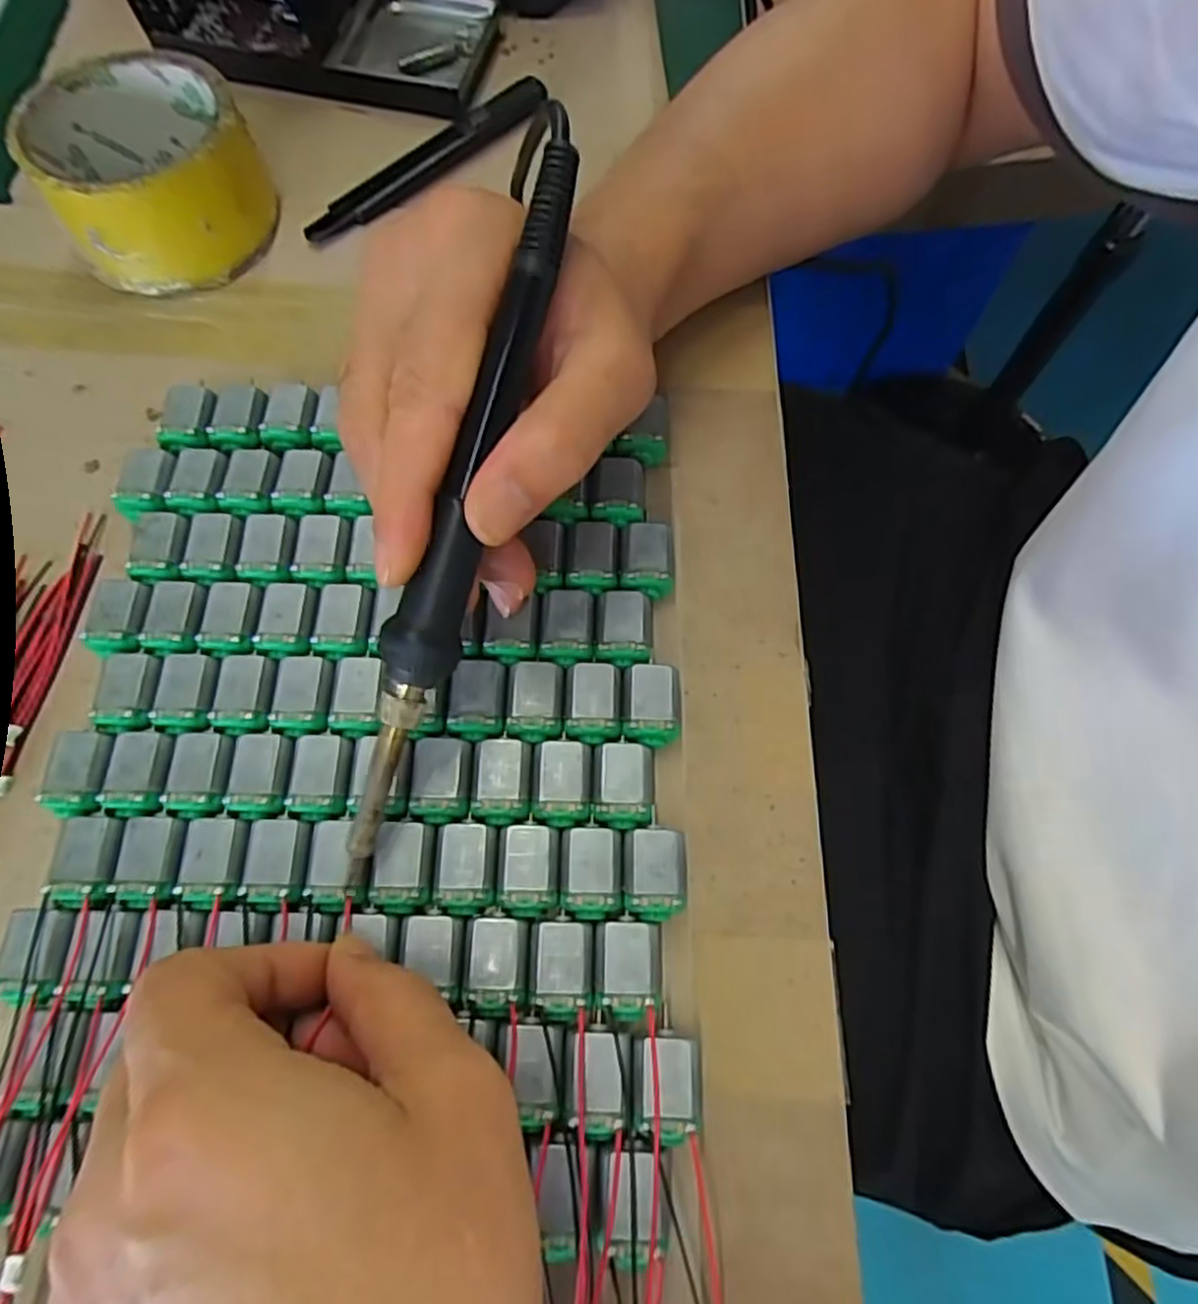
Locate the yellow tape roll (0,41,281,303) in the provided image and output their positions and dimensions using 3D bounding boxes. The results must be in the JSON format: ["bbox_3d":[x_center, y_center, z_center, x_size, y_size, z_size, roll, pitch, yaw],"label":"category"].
[{"bbox_3d":[-0.189,-0.203,0.312,0.084,0.048,0.085,0,70,1],"label":"yellow tape roll"}]

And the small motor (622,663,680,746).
[{"bbox_3d":[0.017,0.019,0.248,0.018,0.015,0.027,1,70,1],"label":"small motor"}]

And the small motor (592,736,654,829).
[{"bbox_3d":[0.008,0.043,0.240,0.019,0.016,0.027,0,70,1],"label":"small motor"}]

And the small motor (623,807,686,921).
[{"bbox_3d":[0.017,0.067,0.231,0.019,0.016,0.030,2,70,1],"label":"small motor"}]

